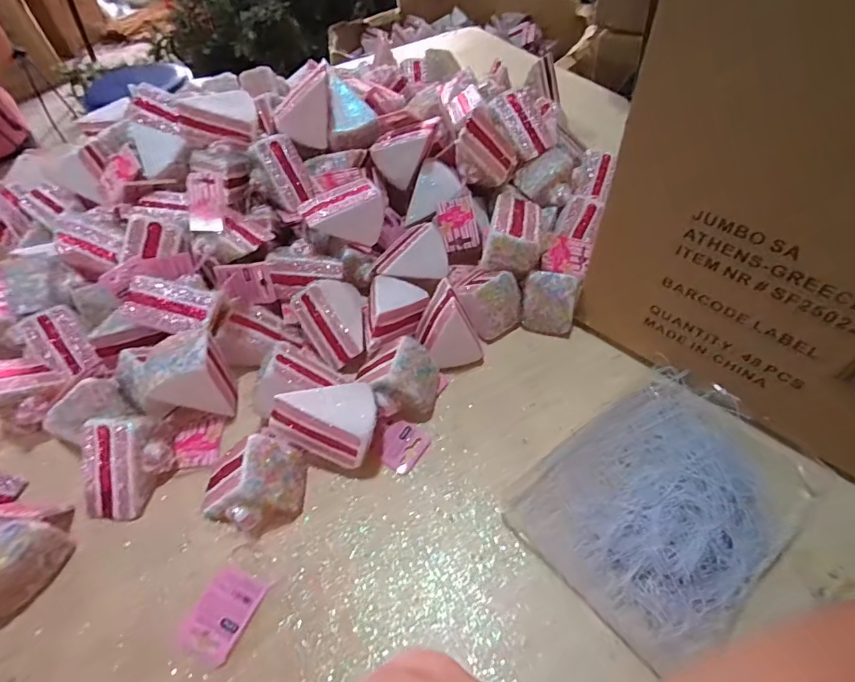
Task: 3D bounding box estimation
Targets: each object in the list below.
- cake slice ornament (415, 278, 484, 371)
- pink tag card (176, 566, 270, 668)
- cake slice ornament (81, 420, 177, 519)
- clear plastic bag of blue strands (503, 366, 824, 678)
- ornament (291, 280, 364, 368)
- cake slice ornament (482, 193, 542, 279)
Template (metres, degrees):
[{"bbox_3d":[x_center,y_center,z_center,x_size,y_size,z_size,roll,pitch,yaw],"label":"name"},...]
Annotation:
[{"bbox_3d":[0.021,-0.013,0.475,0.063,0.087,0.054,-19,52,-10],"label":"cake slice ornament"},{"bbox_3d":[-0.156,0.207,0.357,0.042,0.004,0.059,21,50,12],"label":"pink tag card"},{"bbox_3d":[-0.272,0.110,0.417,0.065,0.059,0.080,-1,52,5],"label":"cake slice ornament"},{"bbox_3d":[0.200,0.120,0.385,0.228,0.032,0.163,-33,56,-19],"label":"clear plastic bag of blue strands"},{"bbox_3d":[-0.098,-0.021,0.507,0.059,0.090,0.053,-25,3,28],"label":"ornament"},{"bbox_3d":[0.096,-0.119,0.510,0.060,0.046,0.090,8,53,12],"label":"cake slice ornament"}]

